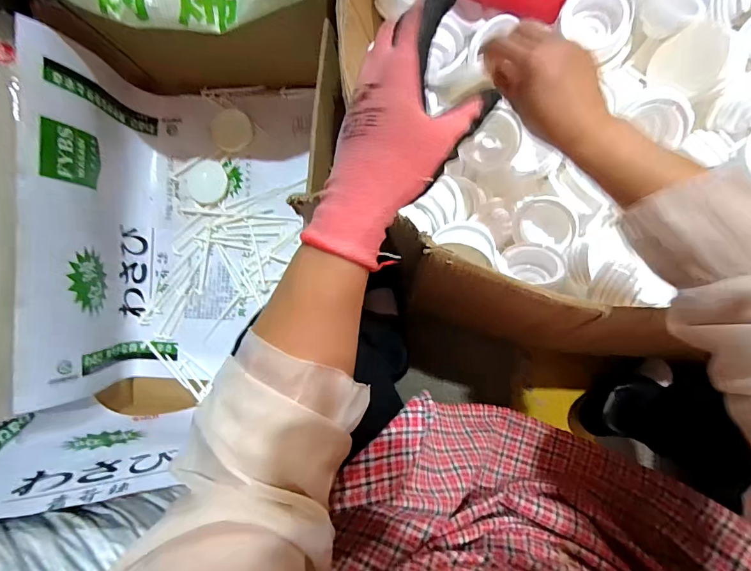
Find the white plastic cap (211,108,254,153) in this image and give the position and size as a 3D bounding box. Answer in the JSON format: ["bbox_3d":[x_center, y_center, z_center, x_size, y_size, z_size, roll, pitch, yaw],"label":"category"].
[{"bbox_3d":[-0.279,-0.300,0.777,0.079,0.017,0.076,0,107,-2],"label":"white plastic cap"}]

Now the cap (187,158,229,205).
[{"bbox_3d":[-0.334,-0.206,0.798,0.078,0.016,0.086,8,89,6],"label":"cap"}]

